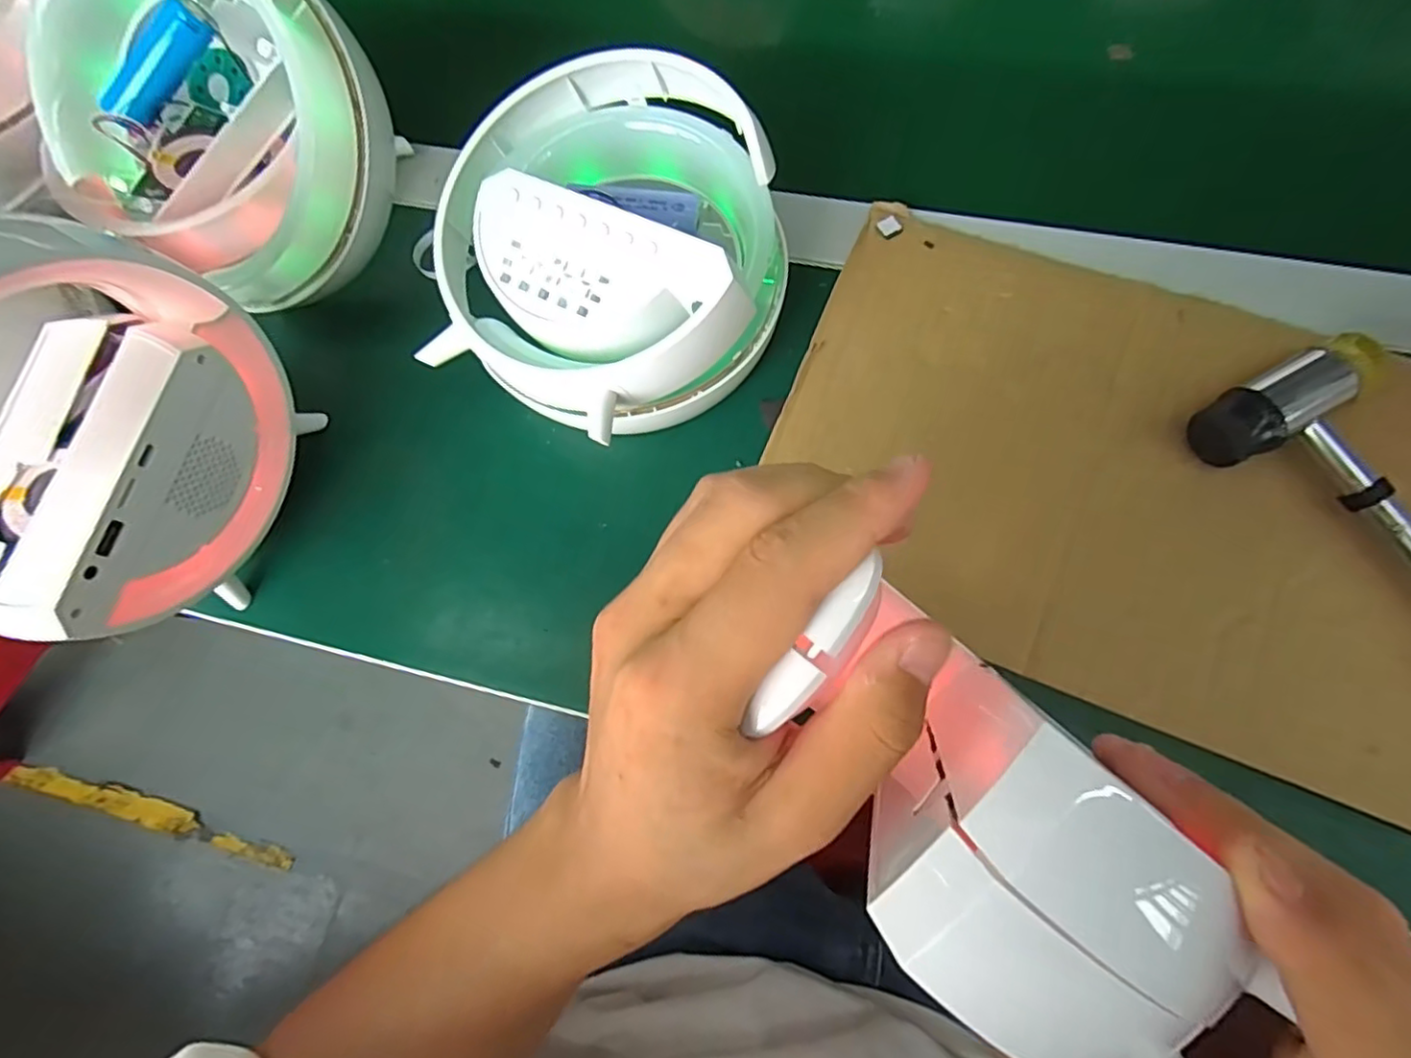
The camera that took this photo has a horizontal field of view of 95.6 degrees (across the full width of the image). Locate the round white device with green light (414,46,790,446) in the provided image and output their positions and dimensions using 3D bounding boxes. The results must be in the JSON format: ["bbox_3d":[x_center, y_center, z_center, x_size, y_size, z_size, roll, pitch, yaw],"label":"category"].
[{"bbox_3d":[-0.041,-0.128,0.295,0.157,0.074,0.175,27,81,11],"label":"round white device with green light"}]

